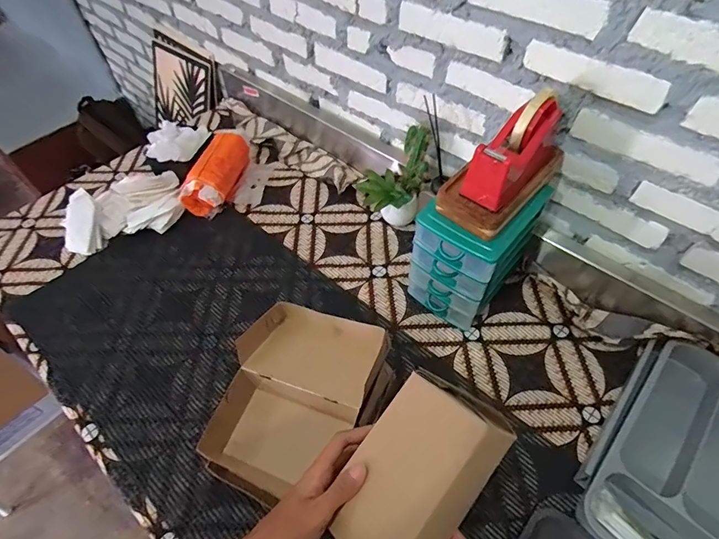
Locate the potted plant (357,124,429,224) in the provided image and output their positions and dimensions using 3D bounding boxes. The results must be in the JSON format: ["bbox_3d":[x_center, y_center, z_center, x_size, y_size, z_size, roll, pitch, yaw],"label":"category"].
[{"bbox_3d":[0.065,-0.176,0.800,0.125,0.184,0.096,4,55,4],"label":"potted plant"}]

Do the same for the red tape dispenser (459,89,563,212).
[{"bbox_3d":[0.212,-0.160,0.542,0.139,0.099,0.064,-38,61,-22],"label":"red tape dispenser"}]

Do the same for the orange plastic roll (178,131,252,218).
[{"bbox_3d":[-0.309,-0.206,0.891,0.082,0.084,0.189,15,56,12],"label":"orange plastic roll"}]

